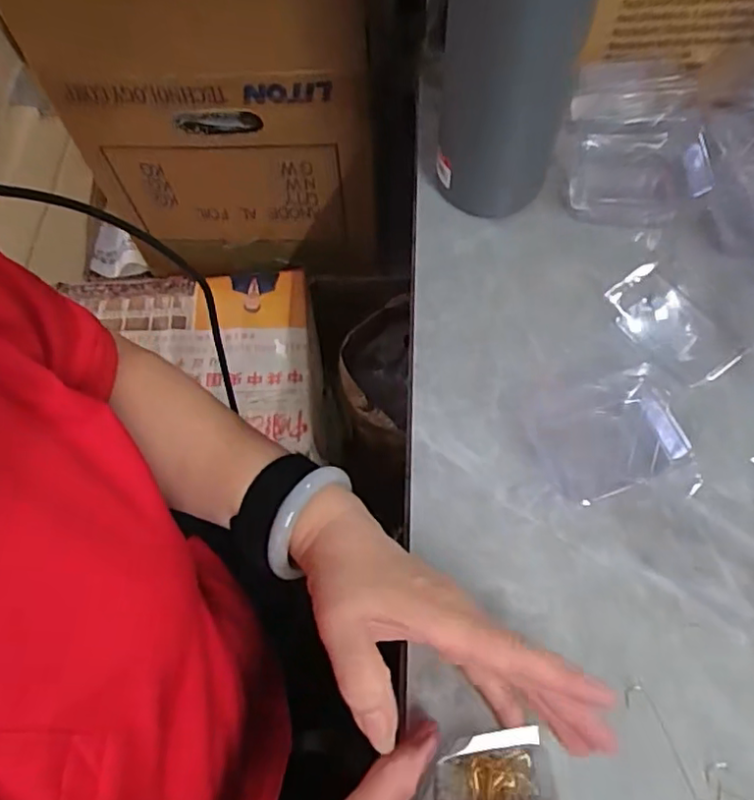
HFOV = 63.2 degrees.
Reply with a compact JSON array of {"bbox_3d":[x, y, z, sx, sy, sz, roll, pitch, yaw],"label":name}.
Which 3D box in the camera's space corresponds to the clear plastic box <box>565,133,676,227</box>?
[{"bbox_3d":[0.180,-0.162,0.452,0.075,0.030,0.062,5,66,4],"label":"clear plastic box"}]

